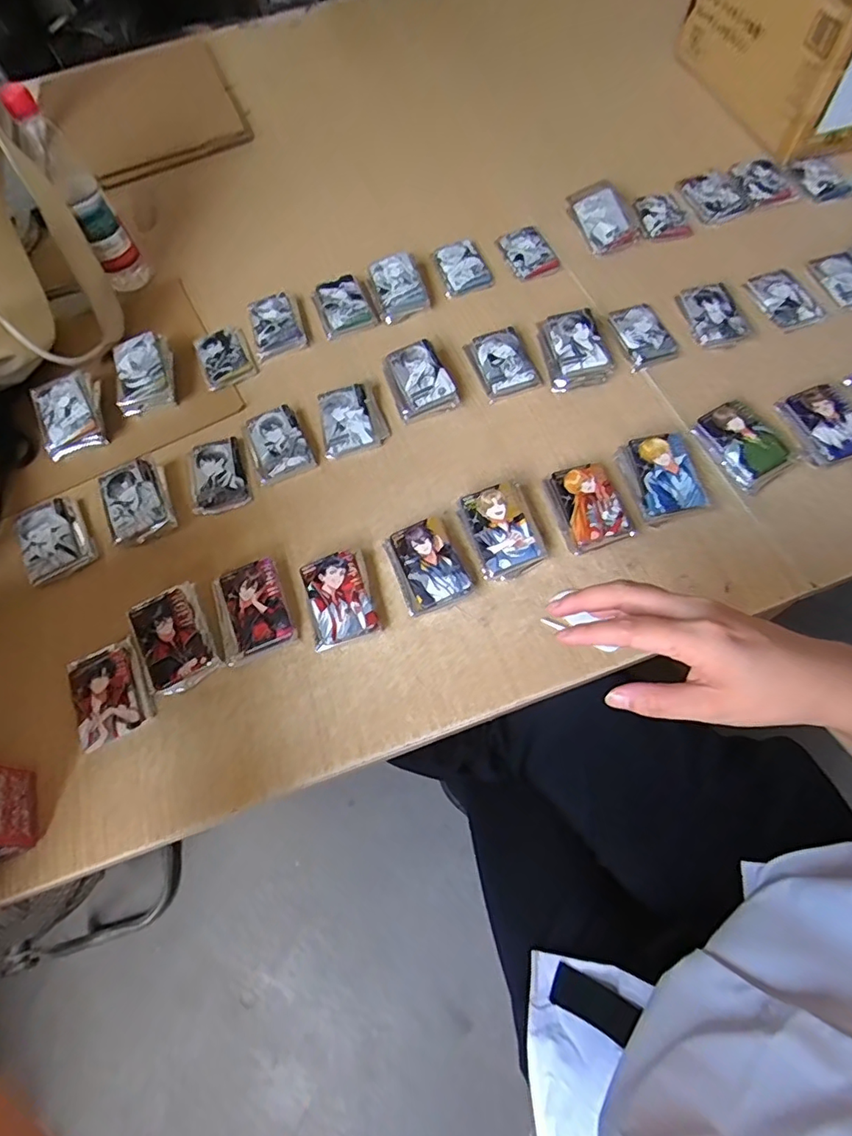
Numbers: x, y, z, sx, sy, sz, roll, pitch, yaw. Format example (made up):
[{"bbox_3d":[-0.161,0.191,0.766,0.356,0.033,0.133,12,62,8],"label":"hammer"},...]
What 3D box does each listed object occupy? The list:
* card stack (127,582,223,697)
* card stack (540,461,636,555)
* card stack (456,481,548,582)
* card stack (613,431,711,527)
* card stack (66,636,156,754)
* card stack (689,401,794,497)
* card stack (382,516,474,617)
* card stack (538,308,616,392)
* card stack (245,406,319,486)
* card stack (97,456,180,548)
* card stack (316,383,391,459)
[{"bbox_3d":[-0.236,0.068,0.500,0.062,0.031,0.088,-24,67,-10],"label":"card stack"},{"bbox_3d":[0.162,-0.062,0.537,0.064,0.025,0.091,-15,66,-6],"label":"card stack"},{"bbox_3d":[0.075,-0.037,0.527,0.069,0.032,0.093,-19,65,-6],"label":"card stack"},{"bbox_3d":[0.242,-0.093,0.542,0.068,0.033,0.091,-13,65,-4],"label":"card stack"},{"bbox_3d":[-0.293,0.115,0.491,0.064,0.016,0.089,-29,68,-12],"label":"card stack"},{"bbox_3d":[0.340,-0.132,0.563,0.074,0.017,0.094,-26,67,-11],"label":"card stack"},{"bbox_3d":[0.001,-0.001,0.521,0.065,0.027,0.087,-21,66,-8],"label":"card stack"},{"bbox_3d":[0.174,-0.256,0.621,0.066,0.030,0.092,-9,65,-3],"label":"card stack"},{"bbox_3d":[-0.167,-0.139,0.596,0.062,0.021,0.087,-22,66,-9],"label":"card stack"},{"bbox_3d":[-0.312,-0.071,0.568,0.064,0.028,0.087,-24,67,-10],"label":"card stack"},{"bbox_3d":[-0.085,-0.169,0.604,0.071,0.019,0.087,-17,66,-7],"label":"card stack"}]

